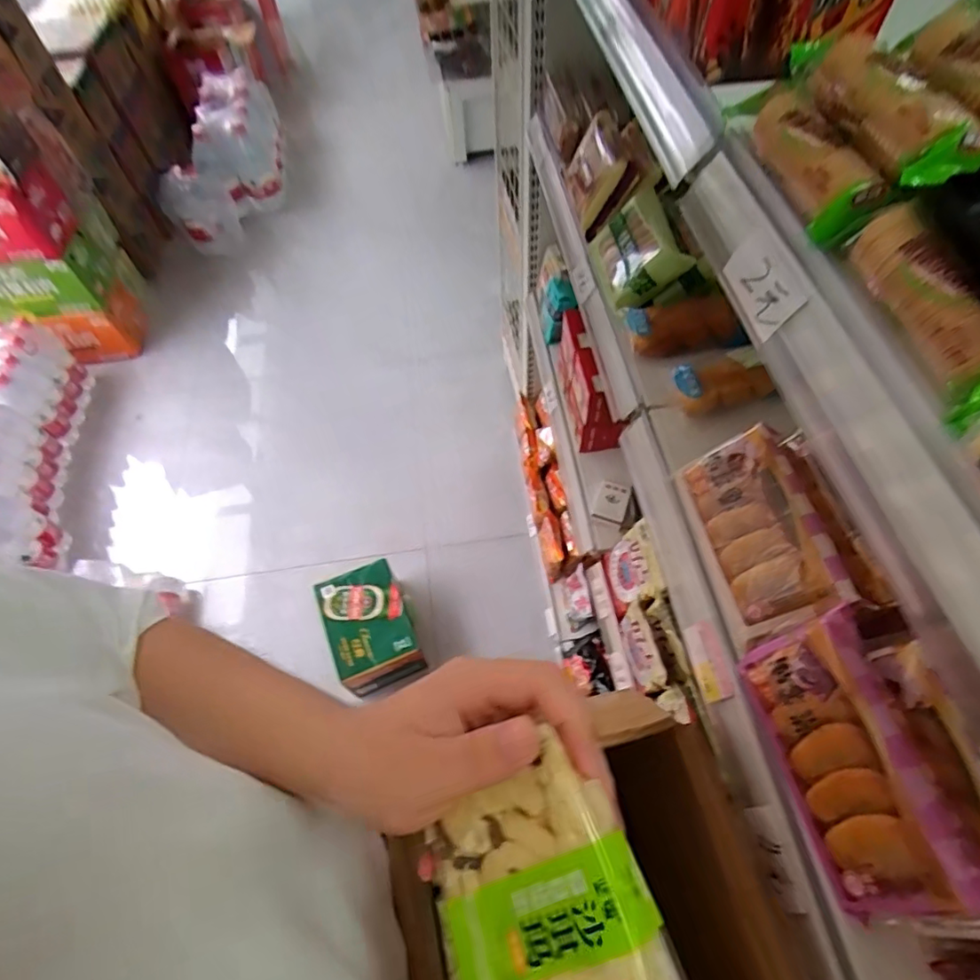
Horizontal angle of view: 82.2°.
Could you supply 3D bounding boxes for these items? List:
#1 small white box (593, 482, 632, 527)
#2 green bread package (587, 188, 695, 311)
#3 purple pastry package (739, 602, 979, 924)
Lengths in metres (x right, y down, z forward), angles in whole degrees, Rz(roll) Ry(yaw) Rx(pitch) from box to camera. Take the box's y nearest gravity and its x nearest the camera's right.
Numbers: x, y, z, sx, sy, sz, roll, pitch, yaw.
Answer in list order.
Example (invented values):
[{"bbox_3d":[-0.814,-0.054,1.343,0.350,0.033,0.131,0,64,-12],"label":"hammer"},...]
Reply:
[{"bbox_3d":[0.222,0.026,1.022,0.054,0.025,0.081,16,61,12],"label":"small white box"},{"bbox_3d":[0.187,-0.304,0.707,0.086,0.080,0.147,-8,59,-1],"label":"green bread package"},{"bbox_3d":[0.264,0.197,0.411,0.040,0.103,0.187,2,55,-27],"label":"purple pastry package"}]

